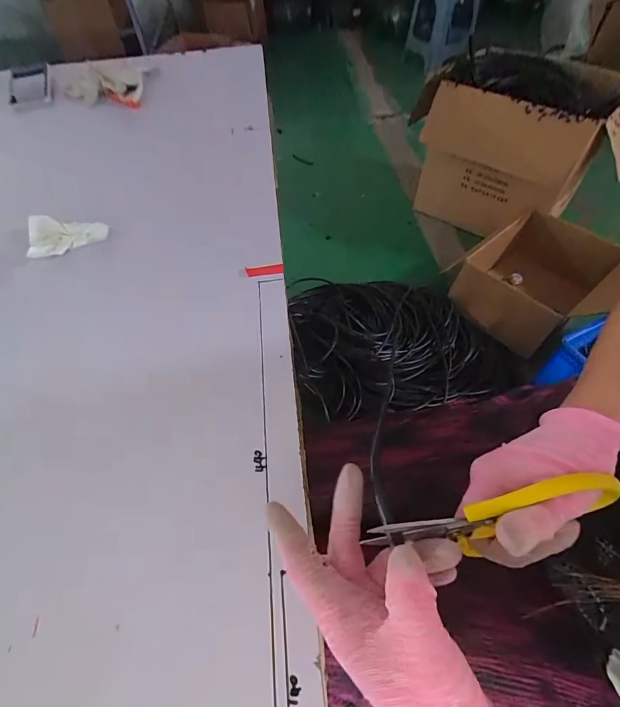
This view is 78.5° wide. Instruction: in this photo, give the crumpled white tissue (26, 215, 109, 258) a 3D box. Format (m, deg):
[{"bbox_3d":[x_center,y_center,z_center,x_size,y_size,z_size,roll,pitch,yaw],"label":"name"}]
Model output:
[{"bbox_3d":[-0.327,-0.164,0.510,0.096,0.023,0.070,-21,57,-11],"label":"crumpled white tissue"}]

